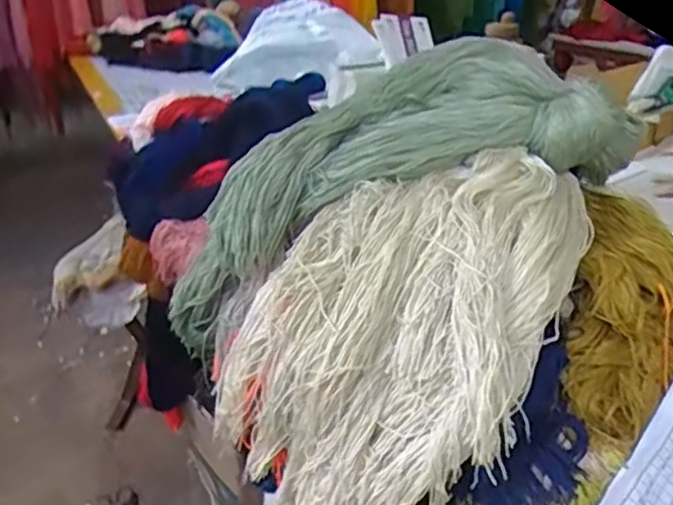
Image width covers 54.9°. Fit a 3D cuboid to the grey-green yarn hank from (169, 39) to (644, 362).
[{"bbox_3d":[0.023,-0.049,0.534,0.423,0.147,0.079,-25,24,9],"label":"grey-green yarn hank"}]

